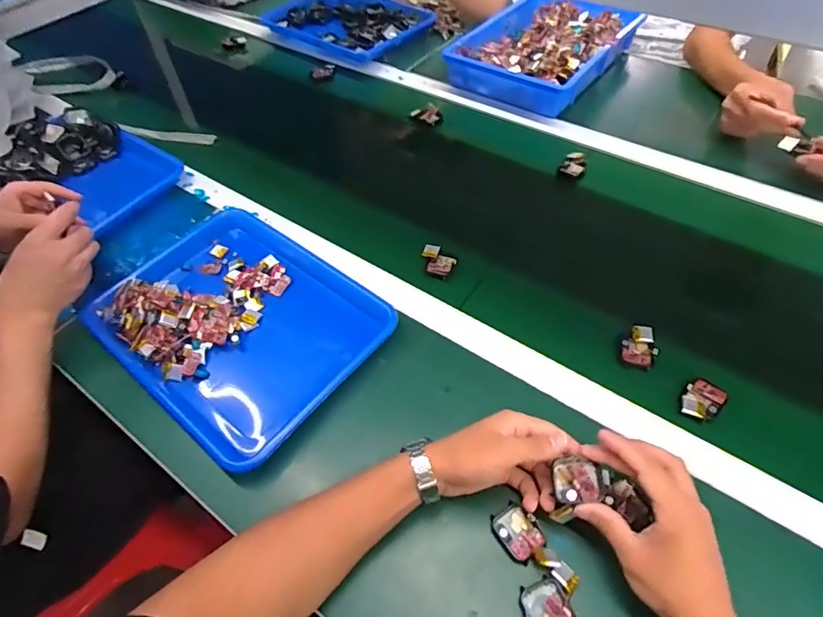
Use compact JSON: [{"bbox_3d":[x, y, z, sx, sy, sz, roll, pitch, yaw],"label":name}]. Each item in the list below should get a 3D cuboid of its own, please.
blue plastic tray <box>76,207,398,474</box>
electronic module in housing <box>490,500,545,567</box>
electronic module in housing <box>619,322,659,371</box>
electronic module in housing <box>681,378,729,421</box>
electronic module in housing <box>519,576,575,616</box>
[{"bbox_3d":[-0.212,0.013,0.619,0.341,0.044,0.272,33,61,25],"label":"blue plastic tray"},{"bbox_3d":[0.097,0.206,0.451,0.037,0.006,0.046,-31,56,-18],"label":"electronic module in housing"},{"bbox_3d":[0.261,0.042,0.560,0.036,0.011,0.053,21,57,19],"label":"electronic module in housing"},{"bbox_3d":[0.306,0.097,0.515,0.038,0.014,0.052,31,60,24],"label":"electronic module in housing"},{"bbox_3d":[0.116,0.255,0.413,0.041,0.017,0.048,-19,54,-11],"label":"electronic module in housing"}]

